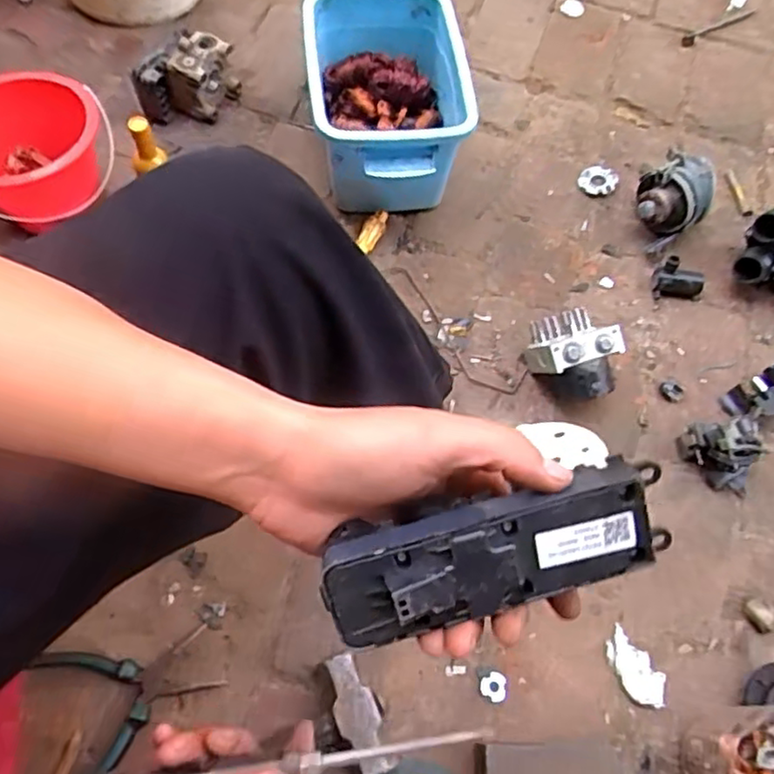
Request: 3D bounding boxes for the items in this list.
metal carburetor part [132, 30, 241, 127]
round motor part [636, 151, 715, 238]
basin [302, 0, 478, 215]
[{"bbox_3d":[-0.281,-0.430,0.938,0.096,0.078,0.124,26,66,8],"label":"metal carburetor part"},{"bbox_3d":[0.383,-0.254,0.887,0.090,0.081,0.093,1,65,-3],"label":"round motor part"},{"bbox_3d":[-0.002,-0.374,0.883,0.200,0.136,0.294,-2,65,-5],"label":"basin"}]

